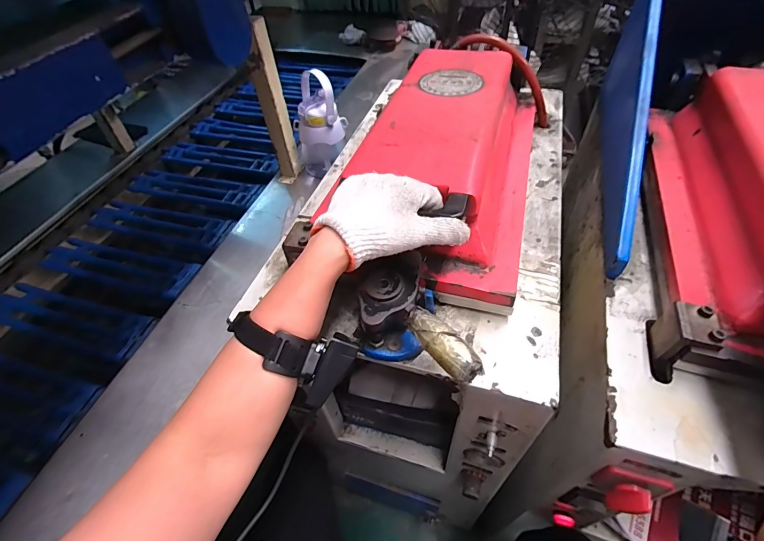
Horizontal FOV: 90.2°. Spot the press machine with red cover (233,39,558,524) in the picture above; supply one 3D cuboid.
[{"bbox_3d":[0.132,-0.027,0.691,0.298,0.508,0.619,12,52,14],"label":"press machine with red cover"}]

